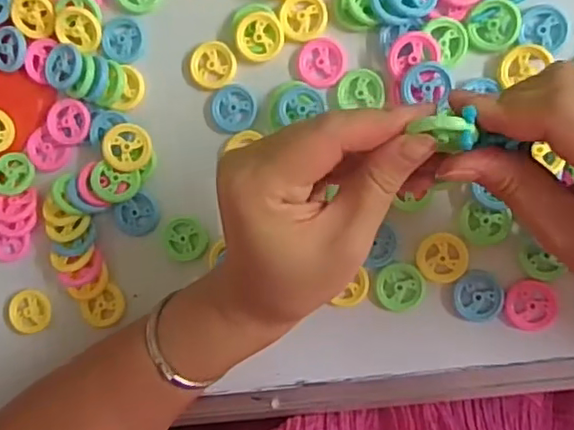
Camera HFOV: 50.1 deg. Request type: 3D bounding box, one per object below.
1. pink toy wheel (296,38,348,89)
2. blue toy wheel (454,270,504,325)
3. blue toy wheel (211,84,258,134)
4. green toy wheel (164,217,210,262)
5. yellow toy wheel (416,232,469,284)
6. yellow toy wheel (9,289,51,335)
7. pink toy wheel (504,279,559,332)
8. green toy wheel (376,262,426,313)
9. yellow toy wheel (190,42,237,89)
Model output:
[{"bbox_3d":[0.021,-0.093,0.372,0.030,0.004,0.029,0,92,9],"label":"pink toy wheel"},{"bbox_3d":[0.113,0.048,0.361,0.027,0.004,0.030,0,92,9],"label":"blue toy wheel"},{"bbox_3d":[-0.033,-0.066,0.383,0.028,0.004,0.029,0,92,9],"label":"blue toy wheel"},{"bbox_3d":[-0.065,0.016,0.393,0.028,0.010,0.025,24,96,7],"label":"green toy wheel"},{"bbox_3d":[0.092,0.026,0.363,0.030,0.004,0.029,0,92,9],"label":"yellow toy wheel"},{"bbox_3d":[-0.173,0.065,0.412,0.026,0.006,0.029,-1,90,-14],"label":"yellow toy wheel"},{"bbox_3d":[0.142,0.053,0.356,0.028,0.006,0.028,0,92,9],"label":"pink toy wheel"},{"bbox_3d":[0.069,0.044,0.370,0.028,0.004,0.030,0,92,9],"label":"green toy wheel"},{"bbox_3d":[-0.046,-0.094,0.384,0.028,0.004,0.029,0,92,9],"label":"yellow toy wheel"}]

